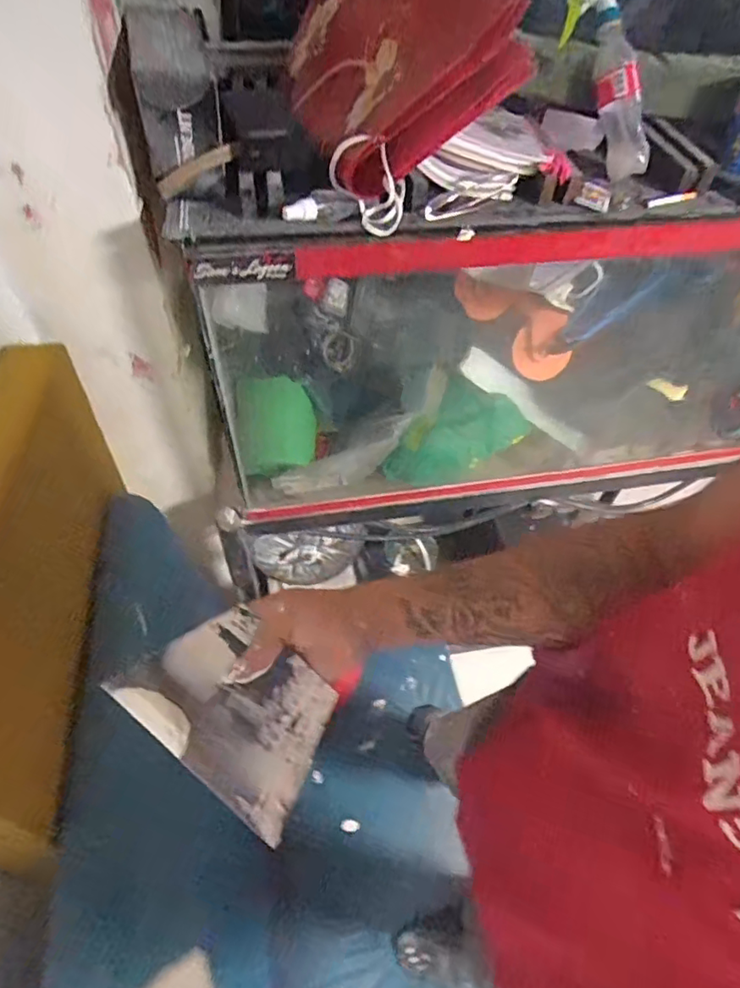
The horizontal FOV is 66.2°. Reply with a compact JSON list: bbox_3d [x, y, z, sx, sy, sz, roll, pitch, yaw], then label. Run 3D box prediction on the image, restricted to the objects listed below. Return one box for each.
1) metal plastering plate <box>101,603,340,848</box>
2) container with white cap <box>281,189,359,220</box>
[{"bbox_3d":[-0.083,0.139,0.375,0.131,0.009,0.095,43,56,0],"label":"metal plastering plate"},{"bbox_3d":[-0.059,-0.351,0.691,0.092,0.022,0.033,-10,55,-9],"label":"container with white cap"}]

